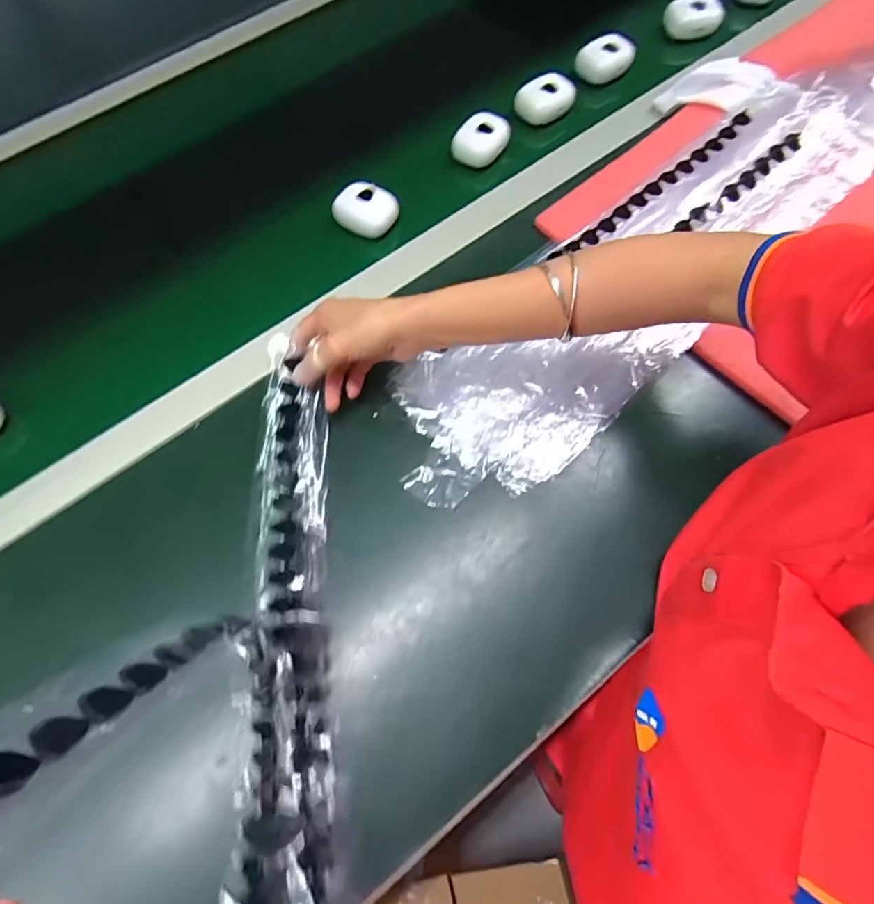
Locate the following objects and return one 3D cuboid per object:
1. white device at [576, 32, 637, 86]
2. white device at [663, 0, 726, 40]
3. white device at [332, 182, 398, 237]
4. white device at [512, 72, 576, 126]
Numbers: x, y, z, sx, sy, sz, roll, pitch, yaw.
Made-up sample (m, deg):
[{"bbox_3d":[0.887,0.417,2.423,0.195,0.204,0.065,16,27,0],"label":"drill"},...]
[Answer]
[{"bbox_3d":[0.184,-0.441,0.555,0.060,0.033,0.042,-16,67,-4],"label":"white device"},{"bbox_3d":[0.299,-0.508,0.578,0.061,0.034,0.028,12,68,8],"label":"white device"},{"bbox_3d":[-0.071,-0.238,0.485,0.059,0.024,0.046,20,69,11],"label":"white device"},{"bbox_3d":[0.115,-0.380,0.538,0.062,0.043,0.025,-3,67,2],"label":"white device"}]

